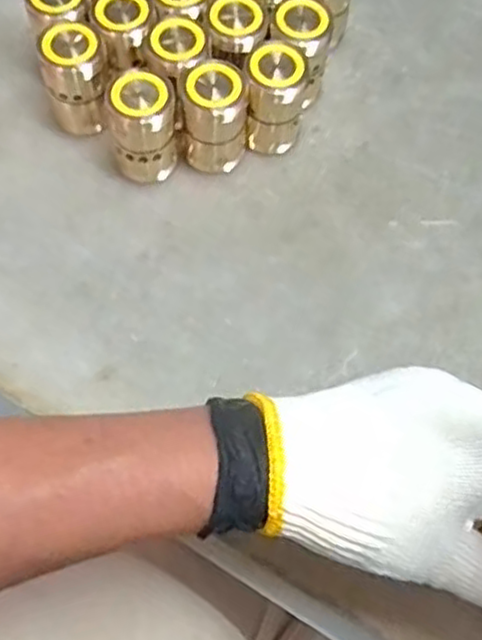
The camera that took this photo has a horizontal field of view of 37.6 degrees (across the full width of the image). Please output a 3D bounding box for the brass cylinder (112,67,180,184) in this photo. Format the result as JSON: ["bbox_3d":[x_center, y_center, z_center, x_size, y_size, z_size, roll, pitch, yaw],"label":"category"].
[{"bbox_3d":[-0.056,-0.112,0.417,0.035,0.067,0.029,1,69,-2],"label":"brass cylinder"}]

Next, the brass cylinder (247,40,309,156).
[{"bbox_3d":[0.021,-0.132,0.429,0.033,0.067,0.028,5,69,0],"label":"brass cylinder"}]

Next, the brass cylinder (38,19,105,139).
[{"bbox_3d":[-0.100,-0.145,0.429,0.030,0.061,0.034,16,69,5],"label":"brass cylinder"}]

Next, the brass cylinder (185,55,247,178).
[{"bbox_3d":[-0.014,-0.121,0.425,0.035,0.062,0.036,9,69,2],"label":"brass cylinder"}]

